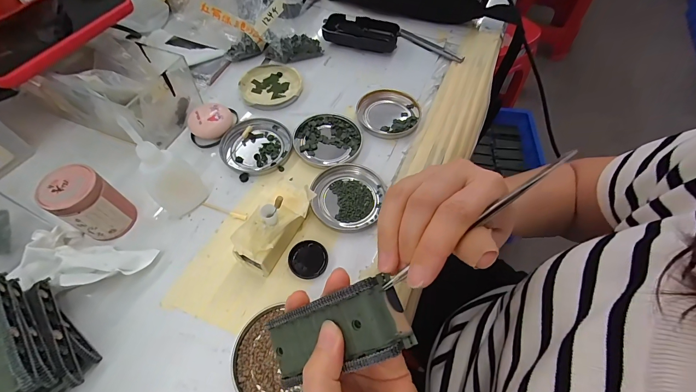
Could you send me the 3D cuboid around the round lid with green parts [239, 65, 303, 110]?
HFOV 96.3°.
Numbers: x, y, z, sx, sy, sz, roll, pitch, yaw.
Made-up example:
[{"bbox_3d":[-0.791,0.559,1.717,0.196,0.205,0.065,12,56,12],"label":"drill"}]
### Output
[{"bbox_3d":[-0.101,-0.143,0.410,0.079,0.012,0.079,1,59,-2],"label":"round lid with green parts"}]

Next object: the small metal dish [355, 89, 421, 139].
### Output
[{"bbox_3d":[0.051,-0.104,0.393,0.079,0.009,0.076,1,59,-2],"label":"small metal dish"}]

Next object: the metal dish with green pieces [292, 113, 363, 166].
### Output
[{"bbox_3d":[-0.024,-0.066,0.369,0.078,0.010,0.072,1,59,-2],"label":"metal dish with green pieces"}]

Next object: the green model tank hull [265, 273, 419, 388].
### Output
[{"bbox_3d":[-0.012,0.083,0.190,0.094,0.026,0.042,-27,57,24],"label":"green model tank hull"}]

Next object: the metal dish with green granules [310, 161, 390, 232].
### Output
[{"bbox_3d":[-0.001,0.000,0.326,0.072,0.009,0.075,1,59,-2],"label":"metal dish with green granules"}]

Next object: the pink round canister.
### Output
[{"bbox_3d":[-0.231,0.008,0.281,0.042,0.063,0.045,1,59,-2],"label":"pink round canister"}]

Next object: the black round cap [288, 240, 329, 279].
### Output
[{"bbox_3d":[-0.037,0.059,0.291,0.034,0.007,0.036,1,59,-2],"label":"black round cap"}]

